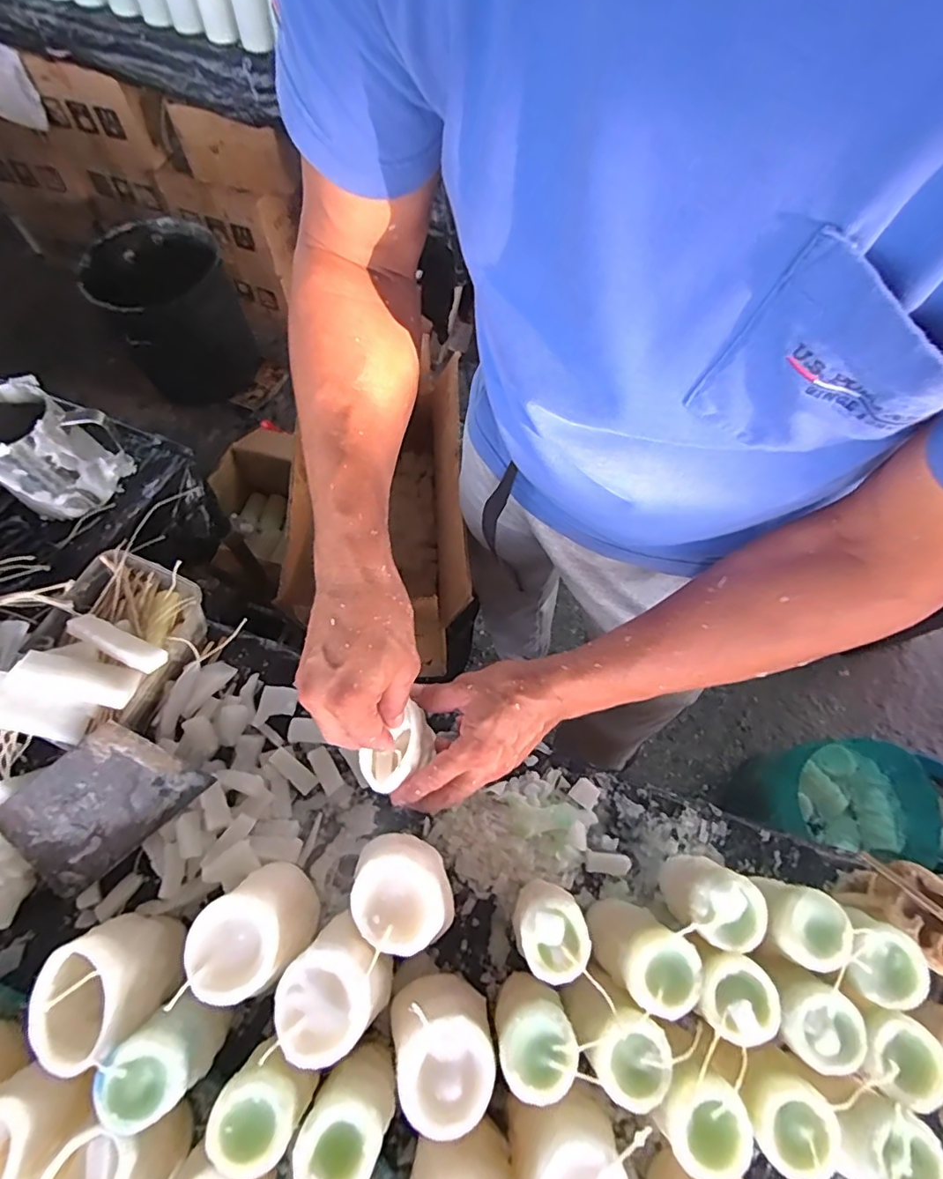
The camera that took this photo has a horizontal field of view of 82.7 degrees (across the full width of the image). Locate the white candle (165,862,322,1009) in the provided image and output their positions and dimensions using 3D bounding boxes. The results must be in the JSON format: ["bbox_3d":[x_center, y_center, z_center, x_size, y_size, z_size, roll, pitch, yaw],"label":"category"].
[{"bbox_3d":[-0.159,0.250,0.395,0.070,0.068,0.084,39,69,14],"label":"white candle"}]

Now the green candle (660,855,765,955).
[{"bbox_3d":[0.183,0.246,0.424,0.049,0.109,0.055,33,67,12],"label":"green candle"}]

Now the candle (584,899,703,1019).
[{"bbox_3d":[0.126,0.276,0.407,0.062,0.096,0.056,40,69,15],"label":"candle"}]

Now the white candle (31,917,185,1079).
[{"bbox_3d":[-0.255,0.279,0.381,0.063,0.079,0.078,-1,65,-4],"label":"white candle"}]

